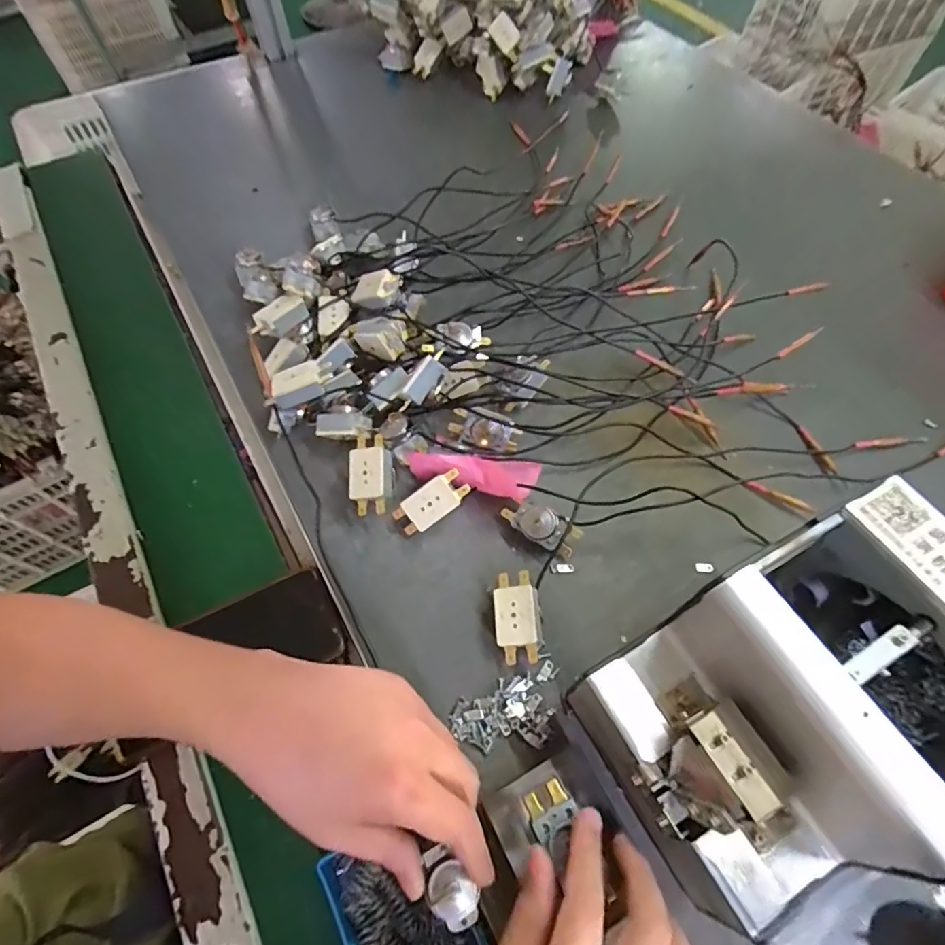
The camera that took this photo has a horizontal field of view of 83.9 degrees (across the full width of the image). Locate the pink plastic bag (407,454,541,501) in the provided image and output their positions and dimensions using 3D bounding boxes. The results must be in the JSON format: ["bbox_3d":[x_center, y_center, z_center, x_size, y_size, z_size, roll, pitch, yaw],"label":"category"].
[{"bbox_3d":[0.005,-0.001,0.405,0.104,0.023,0.040,8,60,-15],"label":"pink plastic bag"}]

